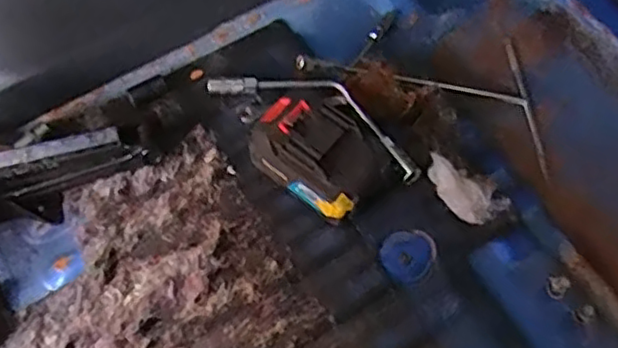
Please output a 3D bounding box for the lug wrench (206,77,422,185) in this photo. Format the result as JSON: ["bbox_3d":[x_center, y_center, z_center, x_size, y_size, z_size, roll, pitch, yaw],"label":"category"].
[{"bbox_3d":[0.012,-0.063,0.648,0.229,0.028,0.068,26,64,14],"label":"lug wrench"}]

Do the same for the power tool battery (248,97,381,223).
[{"bbox_3d":[0.010,-0.017,0.590,0.114,0.074,0.079,40,67,20],"label":"power tool battery"}]

